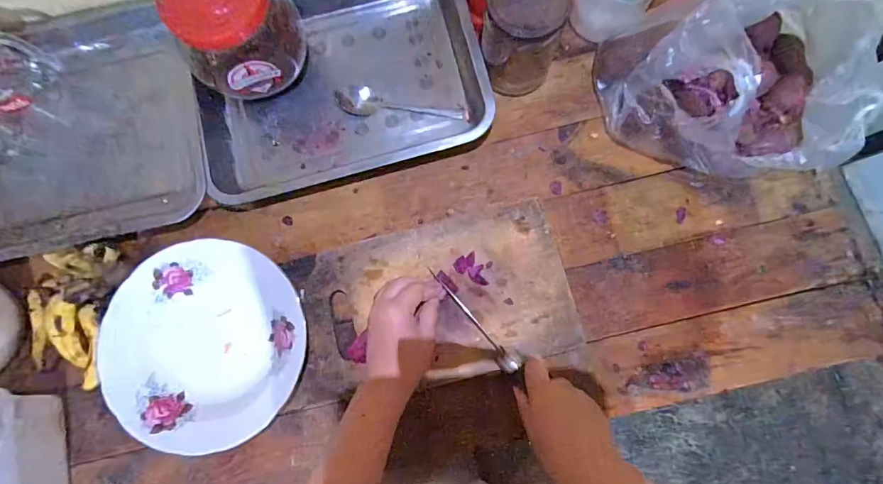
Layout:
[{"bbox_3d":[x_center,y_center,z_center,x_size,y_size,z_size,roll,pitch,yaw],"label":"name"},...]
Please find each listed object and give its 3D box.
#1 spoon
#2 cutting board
[{"bbox_3d":[-0.052,-0.161,0.527,0.160,0.022,0.032,13,80,2],"label":"spoon"},{"bbox_3d":[-0.016,0.069,0.496,0.318,0.018,0.170,-14,81,-3],"label":"cutting board"}]

